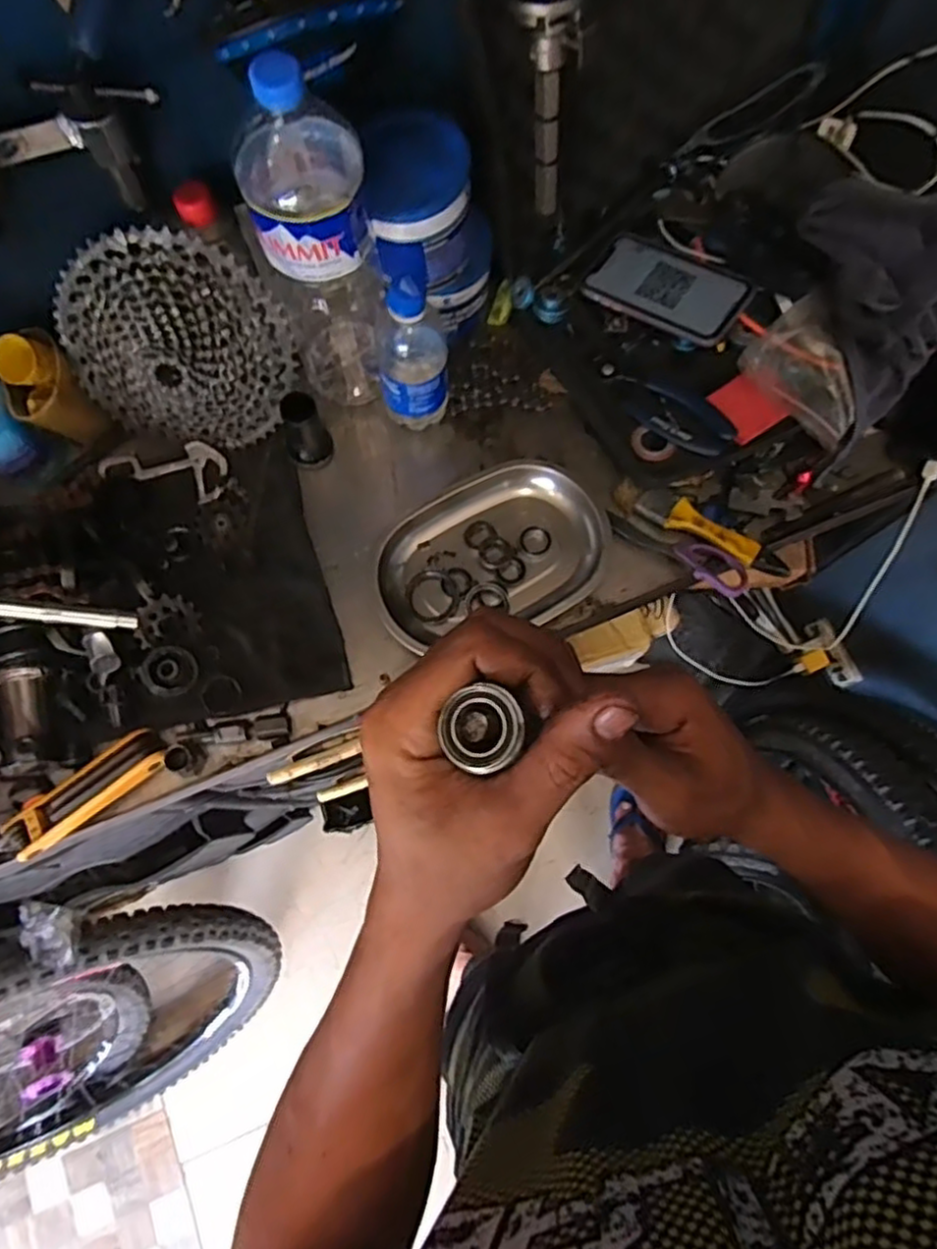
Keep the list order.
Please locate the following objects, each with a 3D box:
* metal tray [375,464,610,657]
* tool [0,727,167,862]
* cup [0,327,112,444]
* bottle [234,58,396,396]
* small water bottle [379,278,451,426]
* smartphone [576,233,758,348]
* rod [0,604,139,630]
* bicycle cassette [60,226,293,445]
[{"bbox_3d":[0.021,-0.065,0.630,0.218,0.032,0.144,-28,76,-7],"label":"metal tray"},{"bbox_3d":[-0.336,0.152,0.563,0.176,0.023,0.040,-37,78,-9],"label":"tool"},{"bbox_3d":[-0.380,-0.210,0.623,0.061,0.087,0.064,0,75,1],"label":"cup"},{"bbox_3d":[-0.119,-0.291,0.568,0.087,0.313,0.093,-17,75,-4],"label":"bottle"},{"bbox_3d":[-0.048,-0.241,0.606,0.057,0.157,0.067,1,75,1],"label":"small water bottle"},{"bbox_3d":[0.189,-0.325,0.660,0.152,0.014,0.085,33,80,22],"label":"smartphone"},{"bbox_3d":[-0.346,-0.007,0.572,0.127,0.009,0.012,8,73,-24],"label":"rod"},{"bbox_3d":[-0.251,-0.232,0.591,0.194,0.184,0.050,4,44,-10],"label":"bicycle cassette"}]

